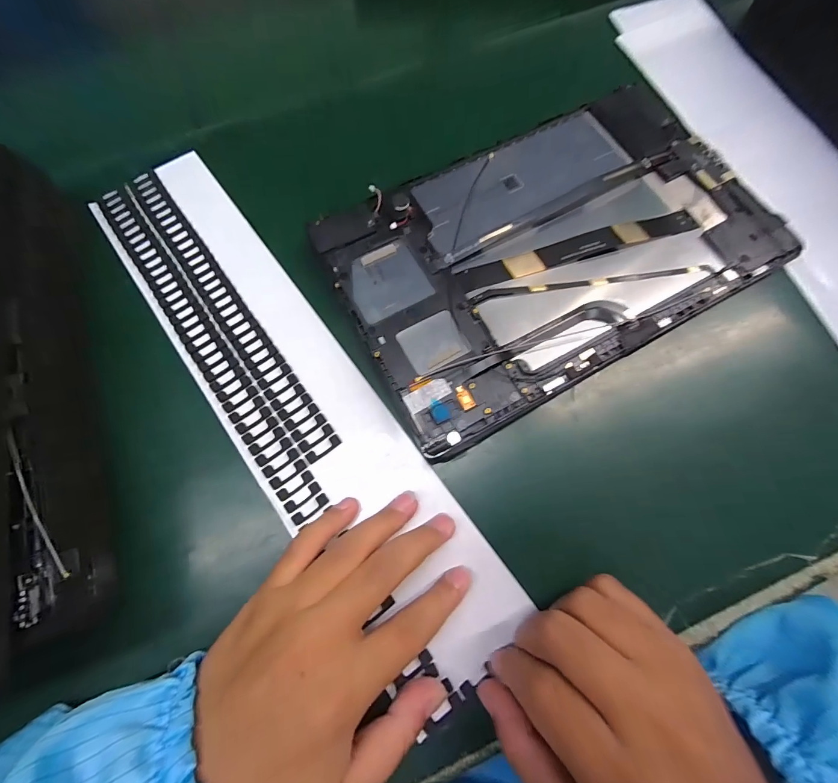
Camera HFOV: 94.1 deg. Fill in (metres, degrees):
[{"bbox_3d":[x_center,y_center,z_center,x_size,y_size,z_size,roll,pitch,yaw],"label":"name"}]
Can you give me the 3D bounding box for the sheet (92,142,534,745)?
[{"bbox_3d":[-0.071,-0.006,0.212,0.080,0.005,0.333,-34,76,-11],"label":"sheet"}]

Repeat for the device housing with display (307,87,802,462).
[{"bbox_3d":[0.073,-0.081,0.225,0.233,0.022,0.146,-28,75,-8],"label":"device housing with display"}]

